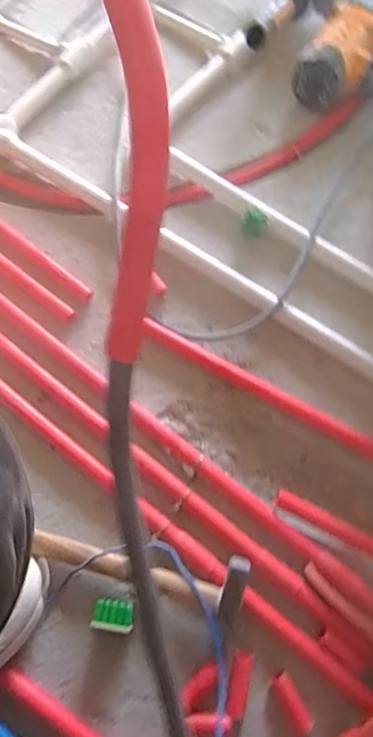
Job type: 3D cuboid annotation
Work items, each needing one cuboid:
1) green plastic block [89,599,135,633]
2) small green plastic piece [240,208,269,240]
[{"bbox_3d":[-0.077,0.265,0.519,0.042,0.033,0.028,7,71,3],"label":"green plastic block"},{"bbox_3d":[0.097,-0.205,0.682,0.035,0.027,0.040,17,72,6],"label":"small green plastic piece"}]

